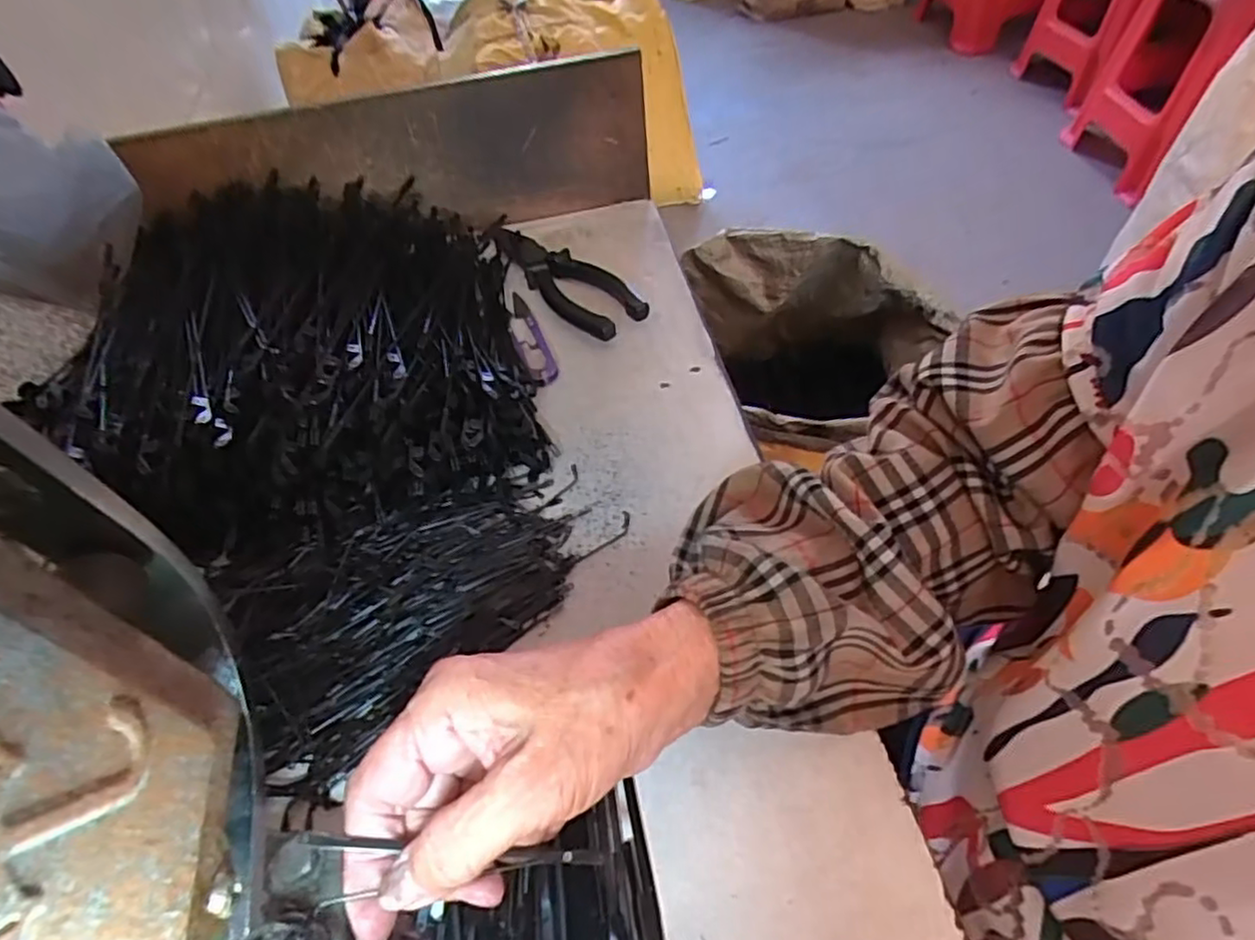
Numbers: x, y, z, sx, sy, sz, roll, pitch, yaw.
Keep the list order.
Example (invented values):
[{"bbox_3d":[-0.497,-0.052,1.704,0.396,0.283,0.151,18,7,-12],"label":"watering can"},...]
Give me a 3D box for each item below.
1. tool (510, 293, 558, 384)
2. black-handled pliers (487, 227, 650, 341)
[{"bbox_3d":[-0.069,-0.093,0.470,0.023,0.013,0.102,-18,52,-8],"label":"tool"},{"bbox_3d":[-0.048,-0.144,0.500,0.050,0.018,0.167,-31,55,-17],"label":"black-handled pliers"}]

